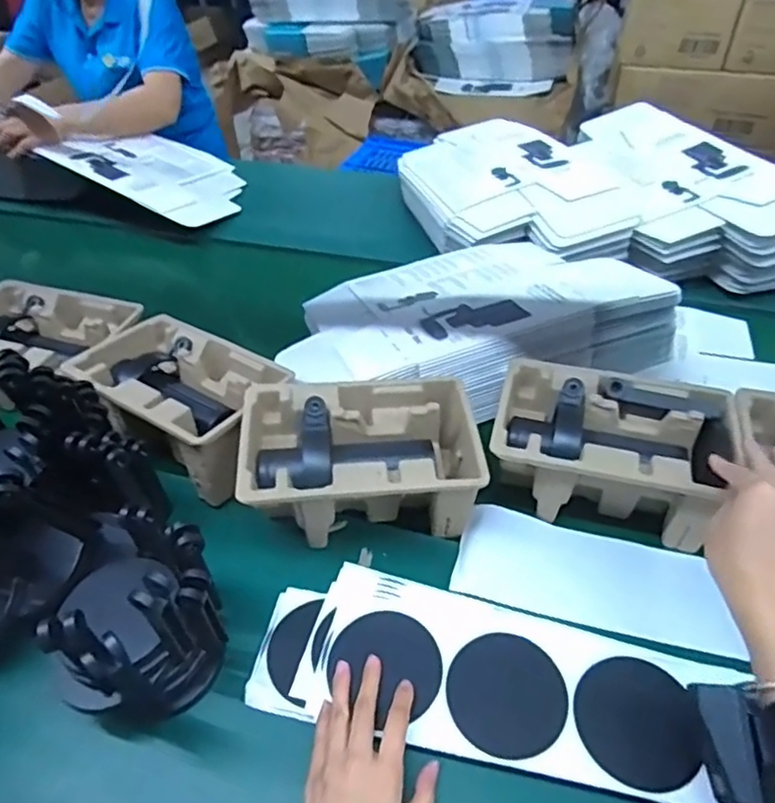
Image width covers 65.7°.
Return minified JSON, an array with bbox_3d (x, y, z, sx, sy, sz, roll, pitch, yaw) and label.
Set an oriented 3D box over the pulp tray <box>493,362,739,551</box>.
[{"bbox_3d":[0.222,0.050,0.618,0.216,0.100,0.144,13,43,12],"label":"pulp tray"}]

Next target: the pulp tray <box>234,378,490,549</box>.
[{"bbox_3d":[-0.028,0.064,0.603,0.218,0.098,0.135,-2,42,-4],"label":"pulp tray"}]

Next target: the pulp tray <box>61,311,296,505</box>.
[{"bbox_3d":[-0.229,-0.007,0.678,0.228,0.092,0.147,26,47,25],"label":"pulp tray"}]

